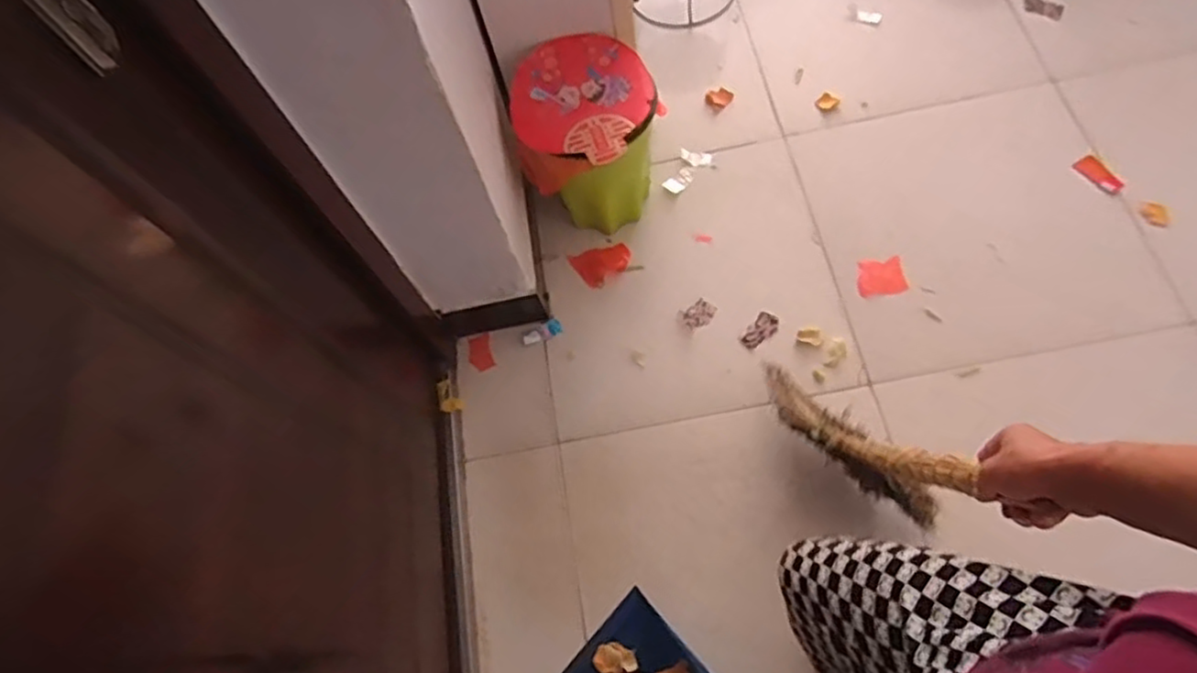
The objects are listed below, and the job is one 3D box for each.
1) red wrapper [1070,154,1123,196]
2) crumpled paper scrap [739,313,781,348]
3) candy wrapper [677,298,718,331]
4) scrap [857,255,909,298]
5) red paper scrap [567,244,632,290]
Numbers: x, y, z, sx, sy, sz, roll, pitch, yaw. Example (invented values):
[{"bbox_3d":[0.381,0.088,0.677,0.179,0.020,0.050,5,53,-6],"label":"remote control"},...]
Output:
[{"bbox_3d":[1.064,-0.343,1.464,0.049,0.012,0.101,-28,69,-8],"label":"red wrapper"},{"bbox_3d":[0.329,-0.011,1.397,0.047,0.005,0.089,38,75,19],"label":"crumpled paper scrap"},{"bbox_3d":[0.208,-0.046,1.427,0.075,0.004,0.052,-31,68,-8],"label":"candy wrapper"},{"bbox_3d":[0.581,-0.122,1.419,0.100,0.005,0.079,-12,69,-3],"label":"scrap"},{"bbox_3d":[0.008,-0.167,1.506,0.120,0.020,0.104,-35,68,-9],"label":"red paper scrap"}]

